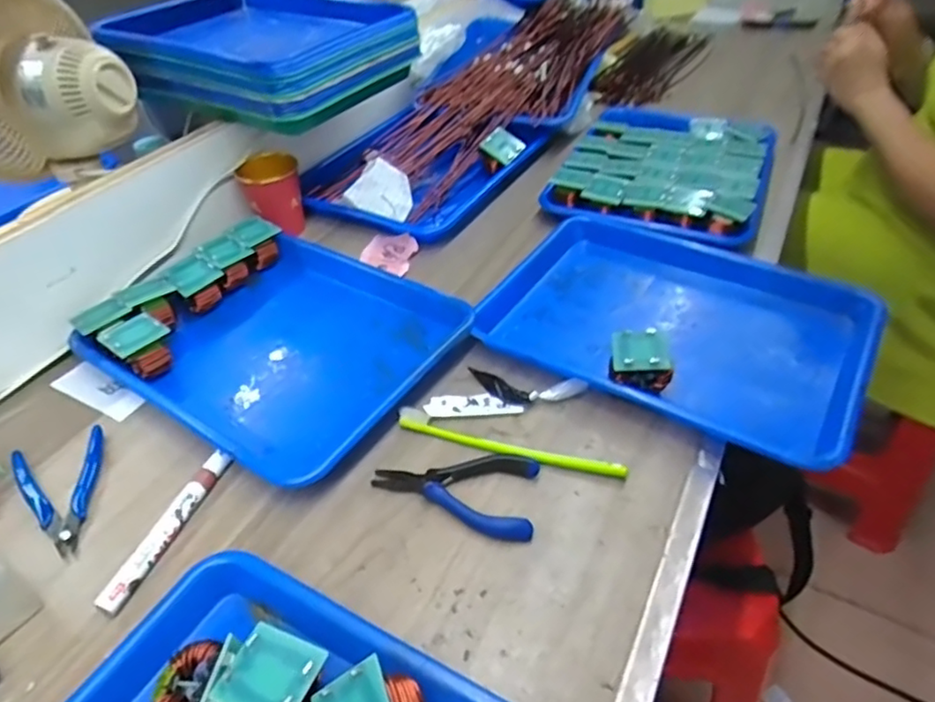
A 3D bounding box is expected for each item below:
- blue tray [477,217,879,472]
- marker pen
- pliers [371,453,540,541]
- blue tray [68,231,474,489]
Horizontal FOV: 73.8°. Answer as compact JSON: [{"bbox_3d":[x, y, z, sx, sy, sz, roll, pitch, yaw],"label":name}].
[{"bbox_3d":[0.197,-0.036,0.593,0.337,0.041,0.269,24,48,27],"label":"blue tray"},{"bbox_3d":[-0.215,0.128,0.453,0.014,0.017,0.131,12,44,16],"label":"marker pen"},{"bbox_3d":[-0.010,0.102,0.466,0.121,0.013,0.065,5,42,8],"label":"pliers"},{"bbox_3d":[-0.170,-0.012,0.609,0.296,0.034,0.268,24,48,27],"label":"blue tray"}]

